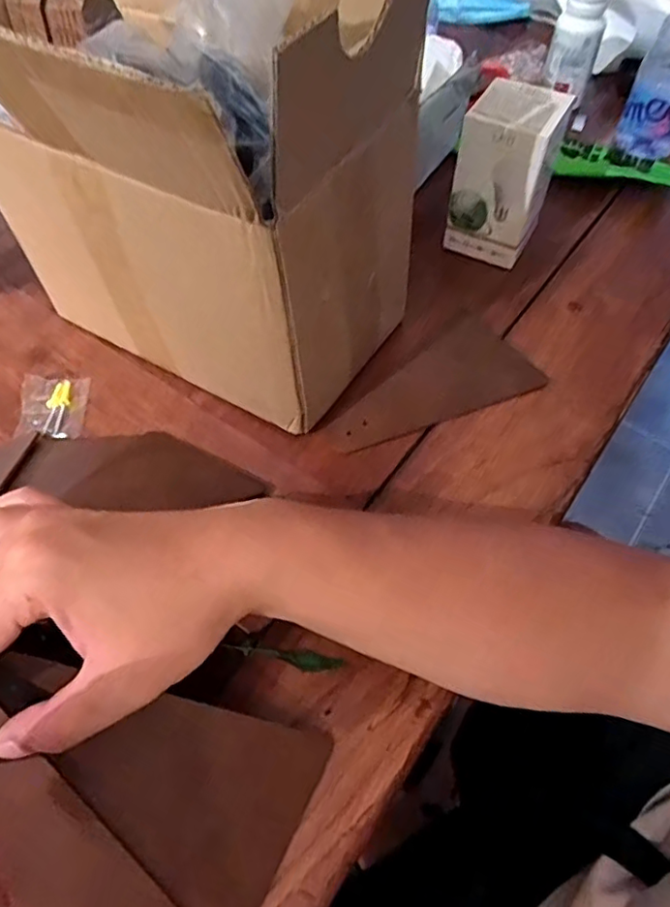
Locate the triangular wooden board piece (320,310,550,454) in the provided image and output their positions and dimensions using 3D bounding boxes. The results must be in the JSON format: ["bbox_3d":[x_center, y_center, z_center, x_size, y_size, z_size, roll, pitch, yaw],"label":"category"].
[{"bbox_3d":[0.067,-0.058,0.457,0.171,0.008,0.083,-23,59,-13],"label":"triangular wooden board piece"}]

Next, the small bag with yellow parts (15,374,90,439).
[{"bbox_3d":[-0.214,-0.036,0.450,0.048,0.010,0.055,-5,57,-2],"label":"small bag with yellow parts"}]

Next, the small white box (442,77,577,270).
[{"bbox_3d":[0.140,-0.231,0.492,0.073,0.121,0.068,16,59,12],"label":"small white box"}]

